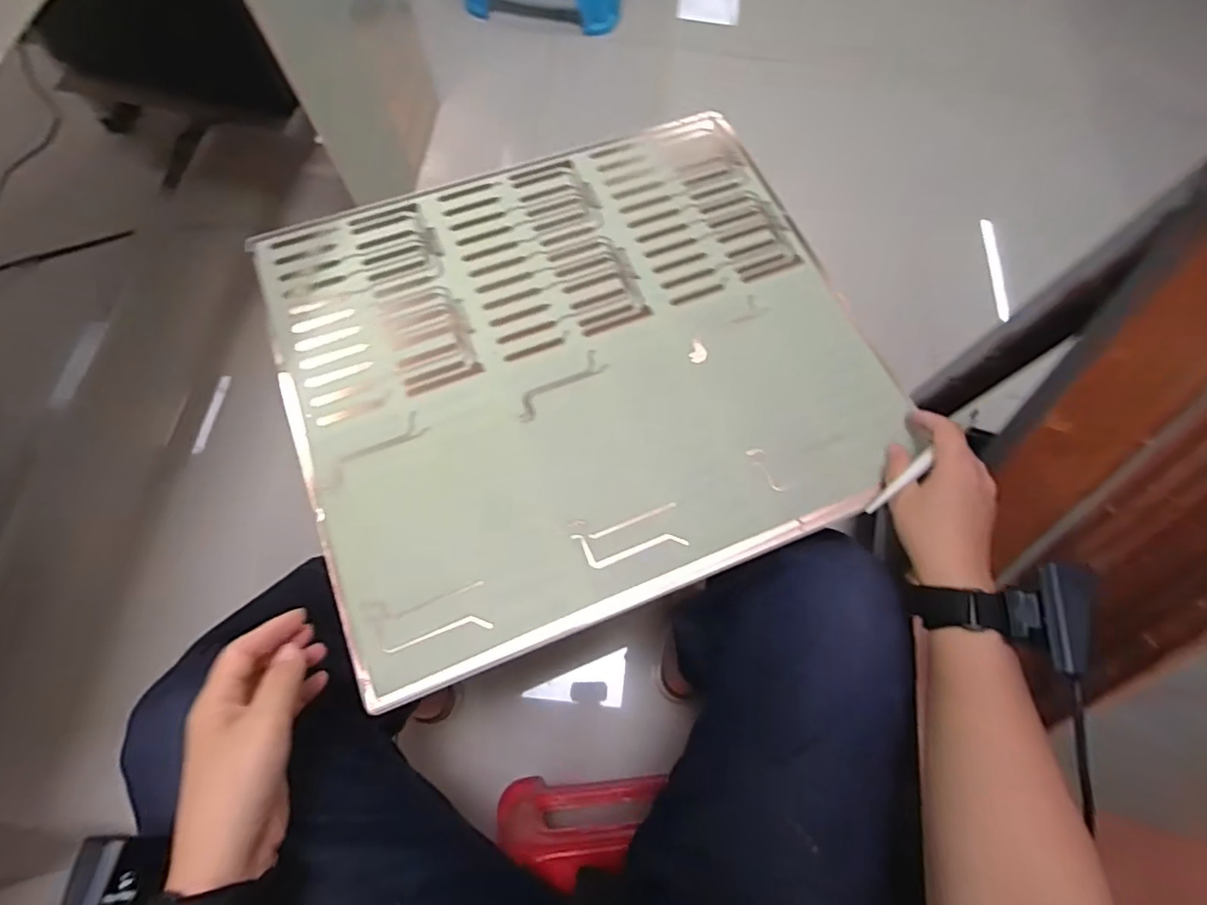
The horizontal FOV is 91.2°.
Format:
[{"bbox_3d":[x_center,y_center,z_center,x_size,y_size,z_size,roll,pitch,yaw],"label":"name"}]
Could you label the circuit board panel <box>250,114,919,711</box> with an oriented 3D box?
[{"bbox_3d":[-0.021,-0.090,0.512,0.472,0.014,0.430,-20,71,-10],"label":"circuit board panel"}]

